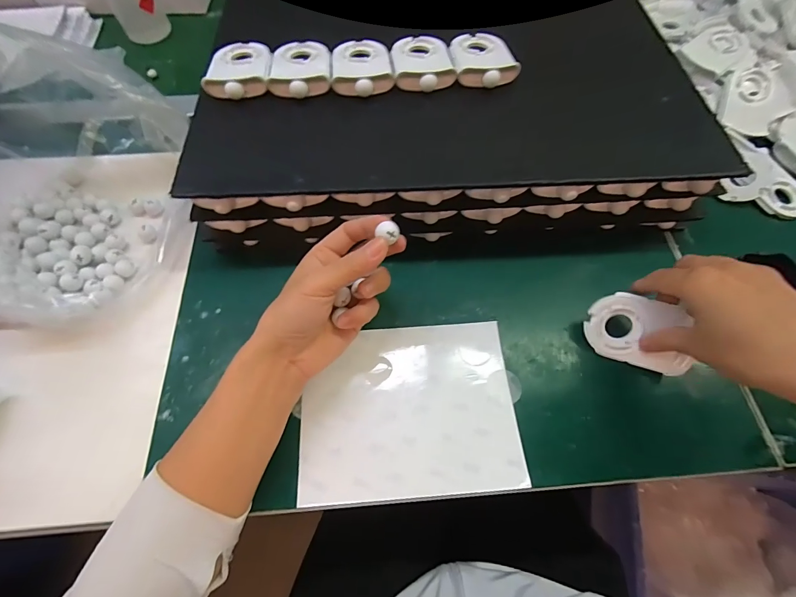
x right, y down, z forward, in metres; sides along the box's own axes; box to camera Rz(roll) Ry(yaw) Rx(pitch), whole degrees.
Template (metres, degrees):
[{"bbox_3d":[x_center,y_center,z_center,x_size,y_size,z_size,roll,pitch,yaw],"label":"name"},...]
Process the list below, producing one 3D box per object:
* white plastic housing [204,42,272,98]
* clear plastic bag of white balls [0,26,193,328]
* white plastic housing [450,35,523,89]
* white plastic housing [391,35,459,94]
[{"bbox_3d":[-0.154,-0.227,0.357,0.059,0.018,0.083,-7,64,-4],"label":"white plastic housing"},{"bbox_3d":[-0.311,-0.125,0.330,0.181,0.153,0.270,-2,62,-1],"label":"clear plastic bag of white balls"},{"bbox_3d":[0.085,-0.242,0.369,0.059,0.021,0.082,-1,63,-1],"label":"white plastic housing"},{"bbox_3d":[0.024,-0.240,0.366,0.056,0.015,0.086,-5,64,-2],"label":"white plastic housing"}]

